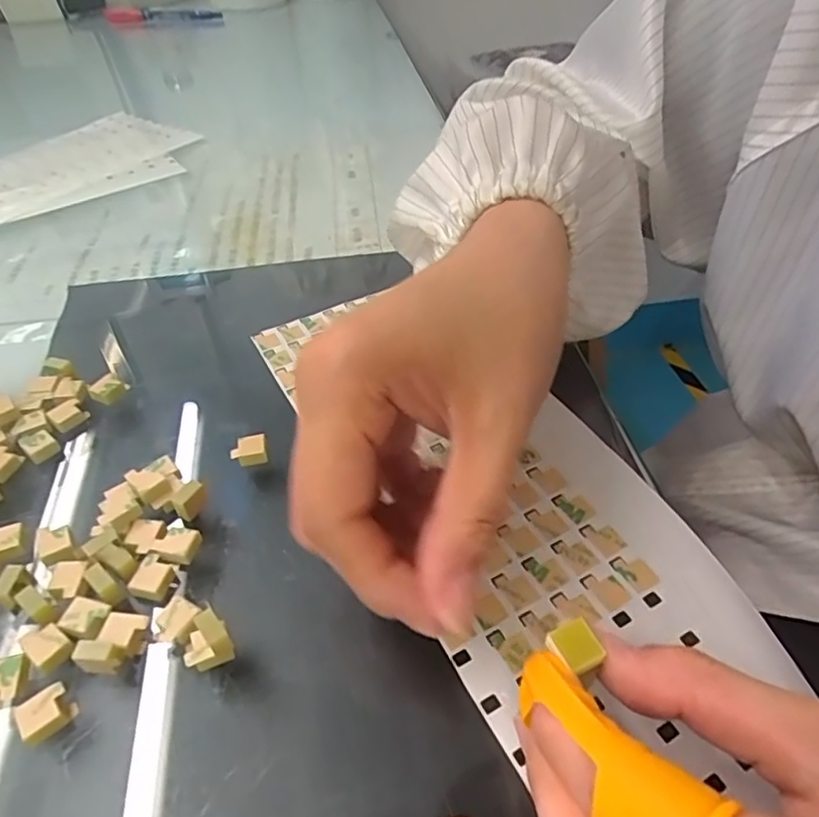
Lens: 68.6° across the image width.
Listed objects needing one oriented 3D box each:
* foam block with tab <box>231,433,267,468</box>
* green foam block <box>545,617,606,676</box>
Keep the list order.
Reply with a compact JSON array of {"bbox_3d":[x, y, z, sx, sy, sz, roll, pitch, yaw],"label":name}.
[{"bbox_3d":[-0.060,0.016,0.228,0.012,0.007,0.010,-6,45,-4],"label":"foam block with tab"},{"bbox_3d":[0.040,0.057,0.145,0.010,0.004,0.011,-16,45,-16],"label":"green foam block"}]

